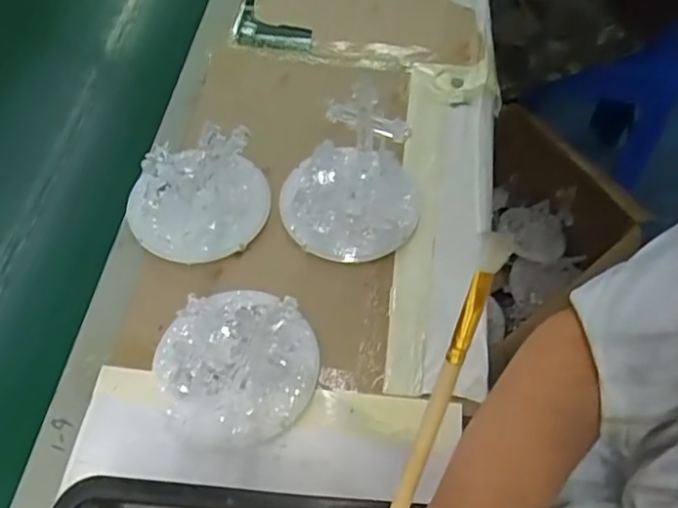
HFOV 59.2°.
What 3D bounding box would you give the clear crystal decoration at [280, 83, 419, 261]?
[{"bbox_3d":[0.012,-0.073,0.521,0.127,0.118,0.115,-6,58,-3],"label":"clear crystal decoration"}]

